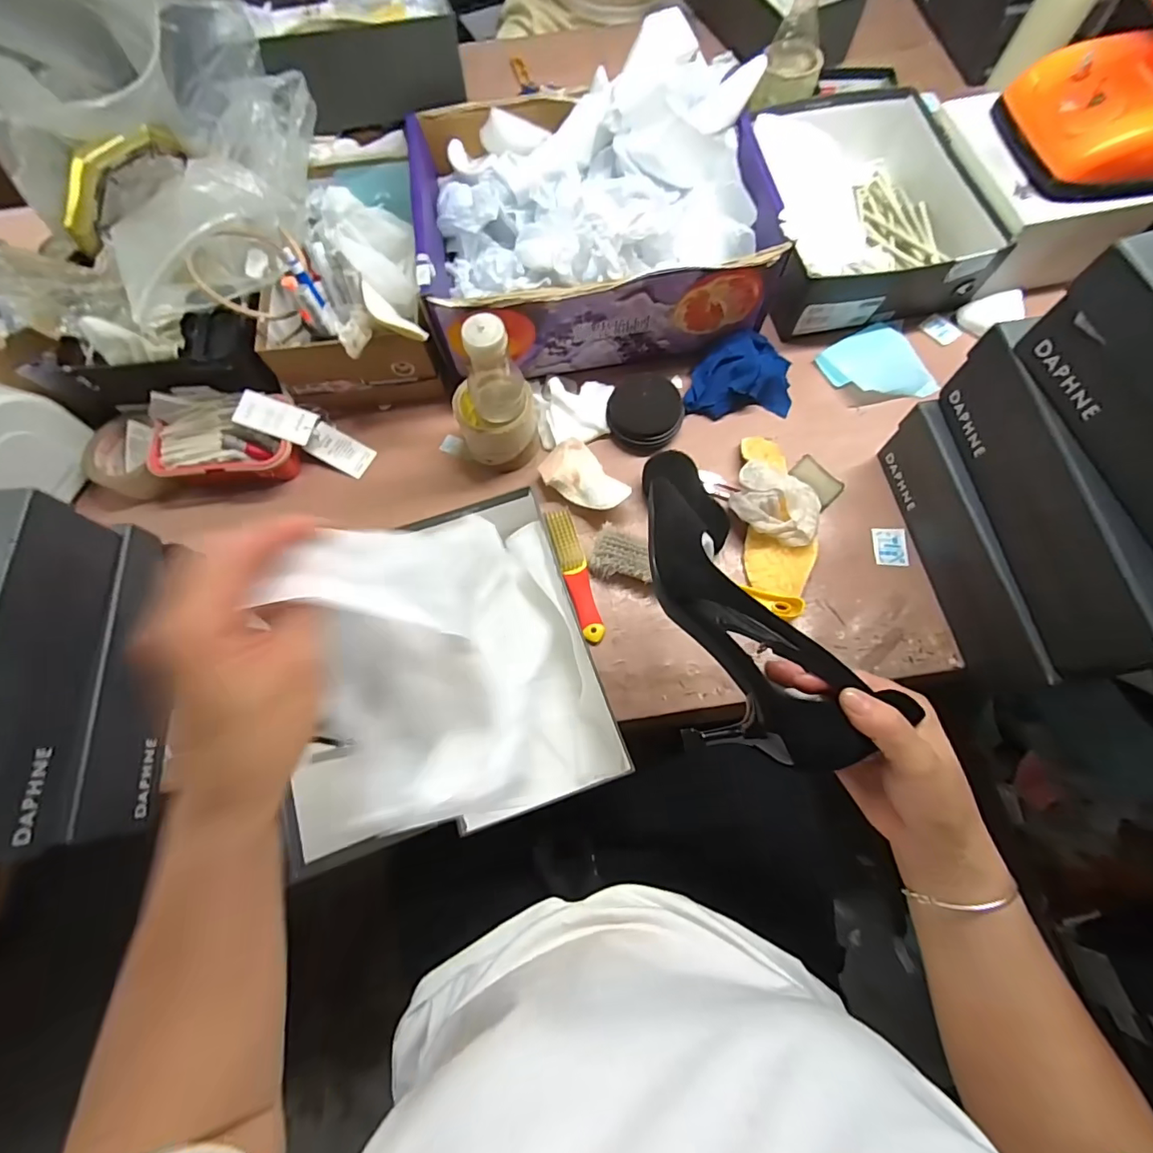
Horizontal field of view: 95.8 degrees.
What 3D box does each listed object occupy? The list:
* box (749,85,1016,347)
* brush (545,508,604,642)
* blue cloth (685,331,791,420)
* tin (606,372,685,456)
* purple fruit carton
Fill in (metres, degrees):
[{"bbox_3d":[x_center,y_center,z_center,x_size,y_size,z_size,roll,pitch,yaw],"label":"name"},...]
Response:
[{"bbox_3d":[0.339,-0.493,0.671,0.280,0.107,0.336,-9,72,-2],"label":"box"},{"bbox_3d":[-0.001,-0.002,0.589,0.029,0.017,0.156,-15,72,-4],"label":"brush"},{"bbox_3d":[0.206,-0.253,0.646,0.126,0.040,0.102,7,72,4],"label":"blue cloth"},{"bbox_3d":[0.085,-0.201,0.642,0.090,0.030,0.094,0,72,1],"label":"tin"},{"bbox_3d":[0.016,-0.439,0.638,0.404,0.158,0.314,-9,72,-1],"label":"purple fruit carton"}]

